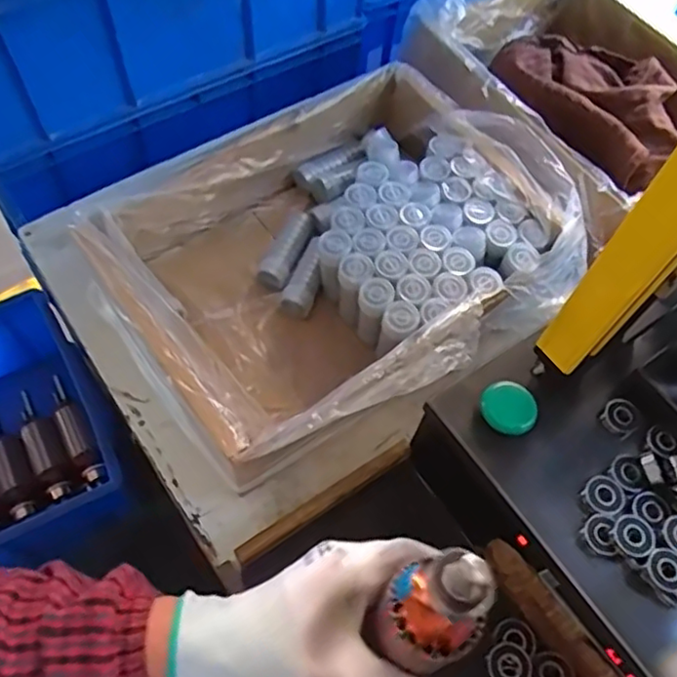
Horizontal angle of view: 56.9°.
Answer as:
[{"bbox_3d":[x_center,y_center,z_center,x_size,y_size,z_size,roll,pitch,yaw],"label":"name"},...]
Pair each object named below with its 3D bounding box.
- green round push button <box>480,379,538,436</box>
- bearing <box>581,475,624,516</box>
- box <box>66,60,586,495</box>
[{"bbox_3d":[0.120,0.048,0.437,0.039,0.008,0.038,1,61,-2],"label":"green round push button"},{"bbox_3d":[0.176,0.103,0.413,0.026,0.005,0.025,1,61,-2],"label":"bearing"},{"bbox_3d":[0.005,-0.069,0.575,0.386,0.114,0.282,-34,68,-19],"label":"box"}]

